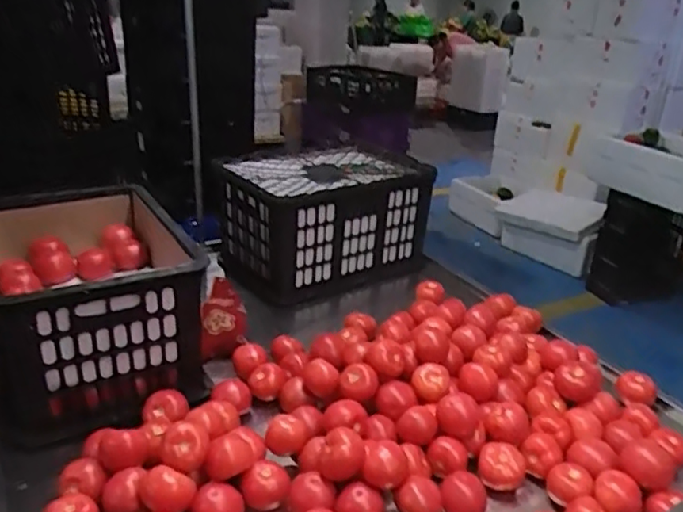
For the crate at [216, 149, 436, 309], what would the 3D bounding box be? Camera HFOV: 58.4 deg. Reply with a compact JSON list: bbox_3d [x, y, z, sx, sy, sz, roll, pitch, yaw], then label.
[{"bbox_3d":[-0.049,-0.092,1.592,0.487,0.293,0.305,-12,27,-30],"label":"crate"}]

